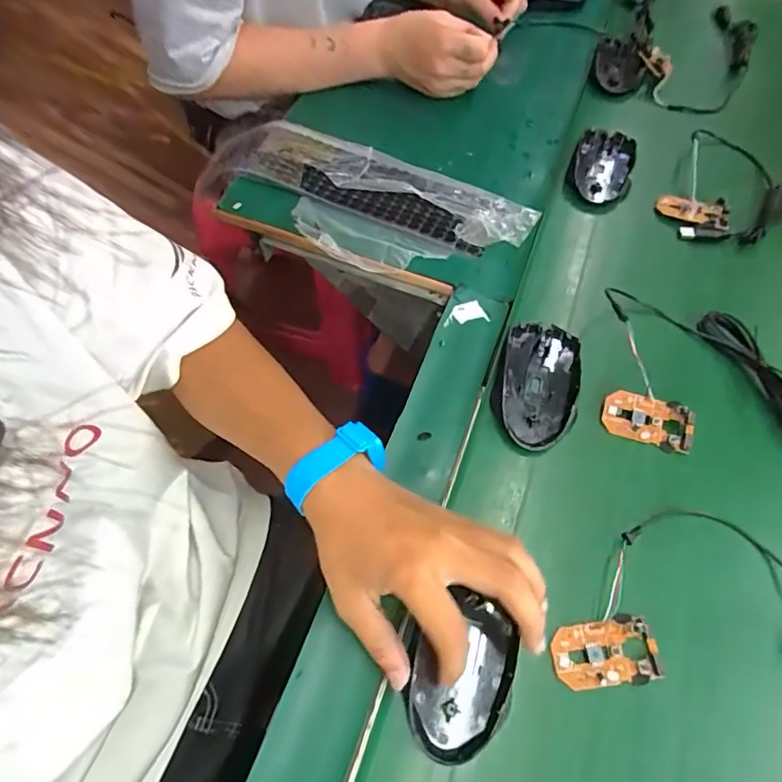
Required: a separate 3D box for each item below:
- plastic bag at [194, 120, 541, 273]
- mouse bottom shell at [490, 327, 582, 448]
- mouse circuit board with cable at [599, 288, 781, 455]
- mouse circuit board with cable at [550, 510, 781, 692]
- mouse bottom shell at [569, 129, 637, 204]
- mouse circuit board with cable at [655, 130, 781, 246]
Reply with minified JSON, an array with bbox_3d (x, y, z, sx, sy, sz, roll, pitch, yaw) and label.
[{"bbox_3d":[-0.032,-0.183,0.494,0.315,0.020,0.137,23,63,9],"label":"plastic bag"},{"bbox_3d":[0.119,-0.006,0.414,0.063,0.018,0.109,18,62,7],"label":"mouse bottom shell"},{"bbox_3d":[0.262,-0.012,0.419,0.169,0.018,0.138,11,61,3],"label":"mouse circuit board with cable"},{"bbox_3d":[0.248,0.132,0.341,0.289,0.020,0.104,-1,61,-3],"label":"mouse circuit board with cable"},{"bbox_3d":[0.225,-0.244,0.545,0.057,0.014,0.105,19,62,8],"label":"mouse bottom shell"},{"bbox_3d":[0.356,-0.208,0.533,0.121,0.021,0.169,29,64,13],"label":"mouse circuit board with cable"}]

